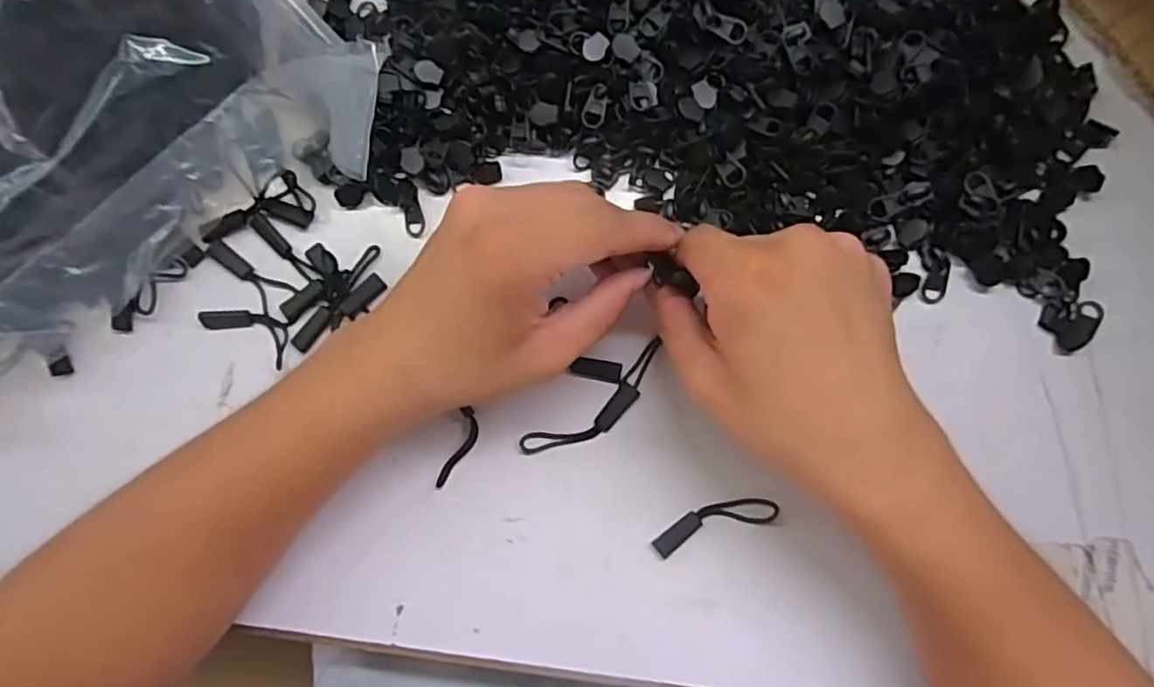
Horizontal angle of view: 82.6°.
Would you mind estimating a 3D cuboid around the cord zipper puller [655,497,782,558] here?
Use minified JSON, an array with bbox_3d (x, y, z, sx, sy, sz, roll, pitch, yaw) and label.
[{"bbox_3d":[0.062,0.081,0.295,0.057,0.004,0.015,-20,85,2],"label":"cord zipper puller"}]

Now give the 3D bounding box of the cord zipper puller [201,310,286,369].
[{"bbox_3d":[-0.157,-0.006,0.314,0.047,0.006,0.018,25,88,5],"label":"cord zipper puller"}]

